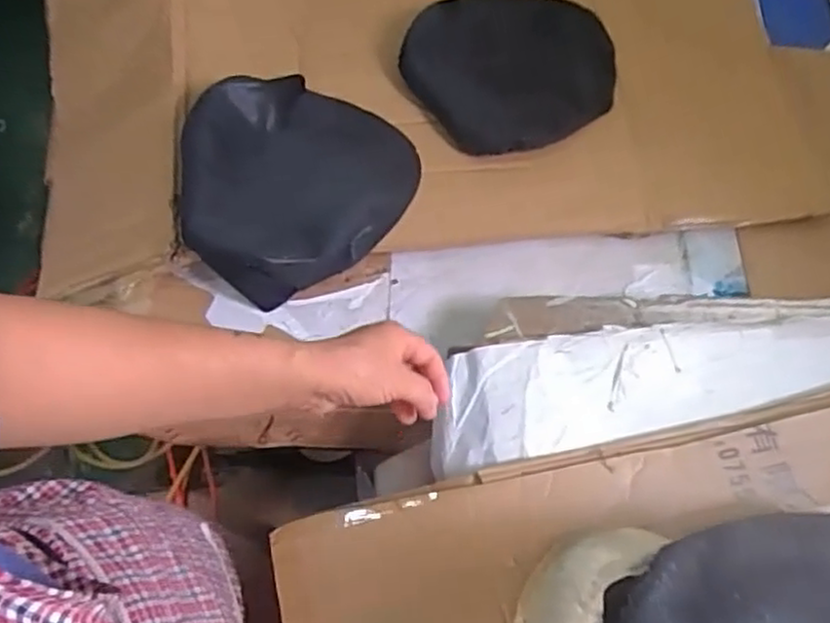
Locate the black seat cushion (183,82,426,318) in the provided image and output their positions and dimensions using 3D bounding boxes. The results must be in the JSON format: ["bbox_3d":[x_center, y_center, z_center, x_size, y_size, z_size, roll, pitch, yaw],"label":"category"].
[{"bbox_3d":[-0.139,-0.153,0.821,0.239,0.120,0.280,35,70,7],"label":"black seat cushion"}]

